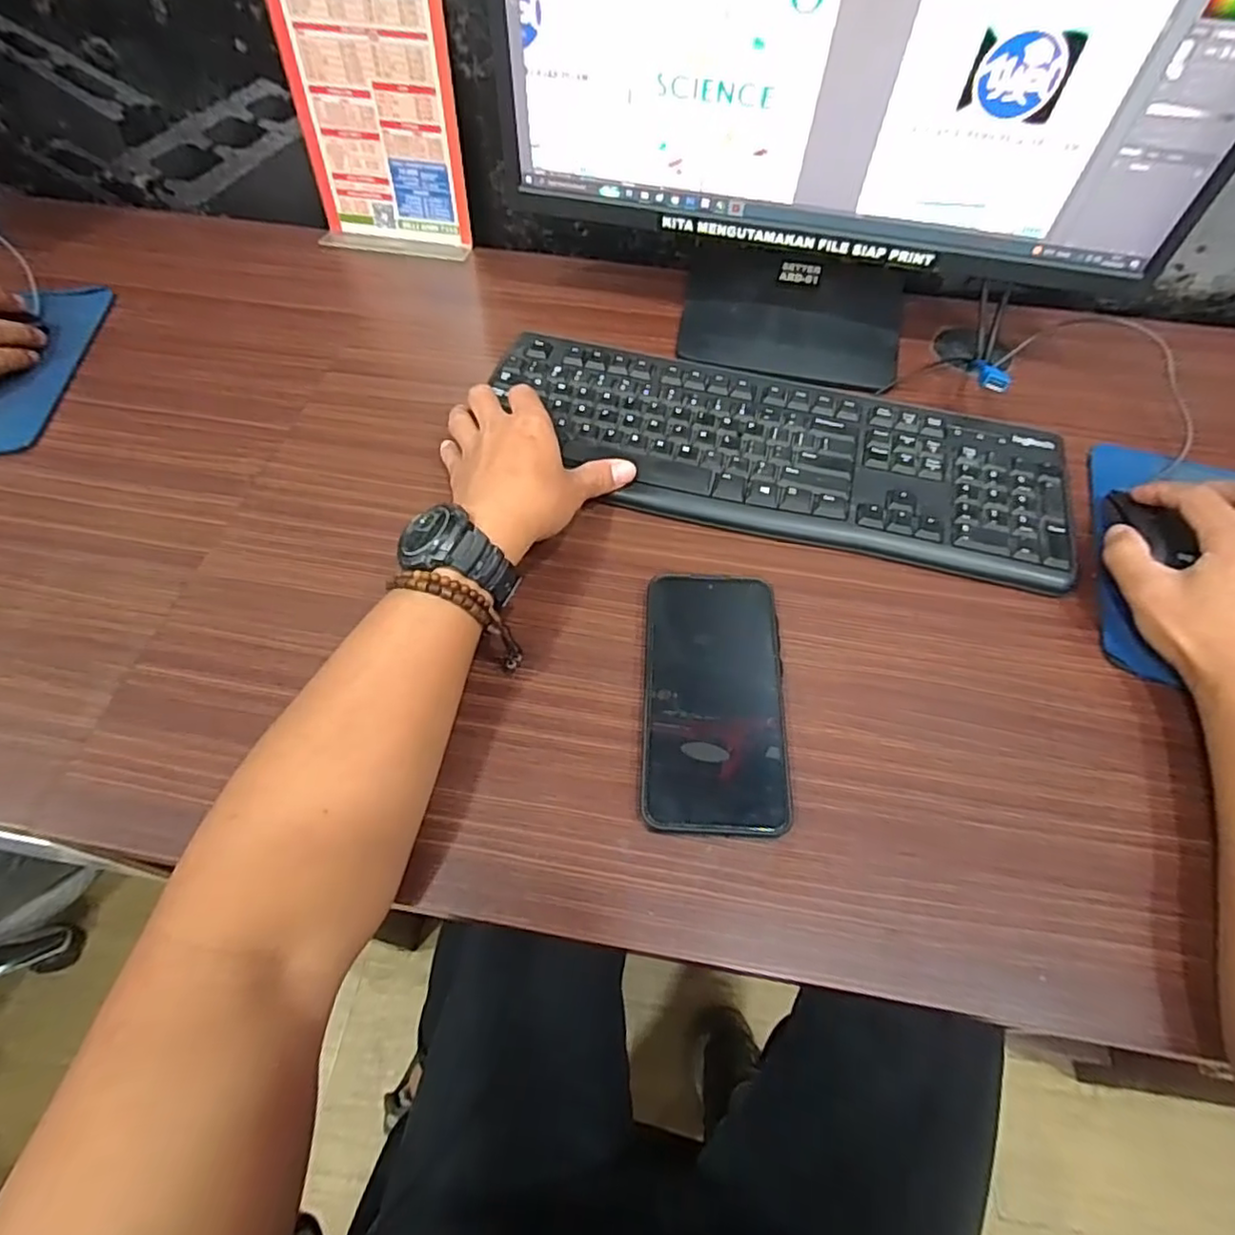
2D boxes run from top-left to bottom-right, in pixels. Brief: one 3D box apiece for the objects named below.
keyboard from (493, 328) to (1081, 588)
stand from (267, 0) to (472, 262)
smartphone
[{"bbox_3d":[0.111,-0.128,0.471,0.422,0.020,0.155,18,59,10],"label":"keyboard"},{"bbox_3d":[-0.217,-0.445,0.560,0.147,0.214,0.045,6,58,2],"label":"stand"},{"bbox_3d":[0.056,0.043,0.365,0.079,0.008,0.158,0,62,8],"label":"smartphone"}]

